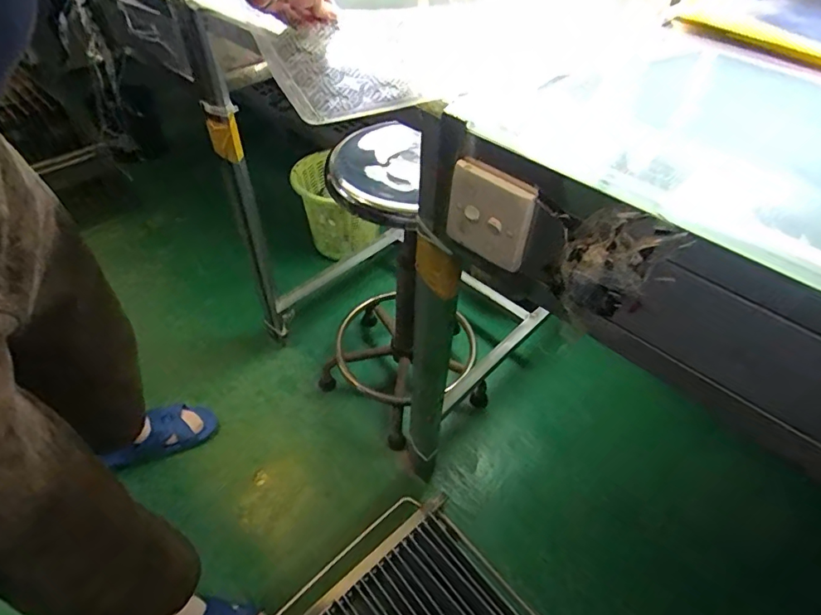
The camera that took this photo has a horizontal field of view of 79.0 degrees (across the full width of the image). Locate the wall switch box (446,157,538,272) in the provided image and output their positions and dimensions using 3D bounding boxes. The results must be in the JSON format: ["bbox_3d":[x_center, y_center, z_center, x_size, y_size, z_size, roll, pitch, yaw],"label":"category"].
[{"bbox_3d":[0.072,-0.088,0.472,0.087,0.082,0.021,31,53,24],"label":"wall switch box"}]

